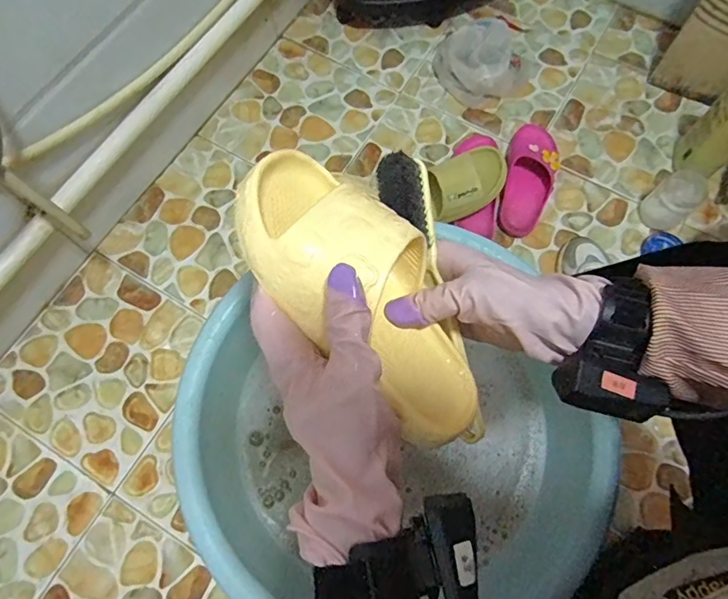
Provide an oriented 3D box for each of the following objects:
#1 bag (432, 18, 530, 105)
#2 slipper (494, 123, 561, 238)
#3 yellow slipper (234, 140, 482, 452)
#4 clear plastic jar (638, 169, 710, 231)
[{"bbox_3d":[0.251,-0.507,1.017,0.198,0.086,0.173,-19,72,-4],"label":"bag"},{"bbox_3d":[0.313,-0.230,0.937,0.096,0.055,0.227,15,73,7],"label":"slipper"},{"bbox_3d":[0.004,-0.002,0.342,0.097,0.070,0.223,-42,102,-11],"label":"yellow slipper"},{"bbox_3d":[0.553,-0.177,0.888,0.070,0.097,0.074,-1,71,2],"label":"clear plastic jar"}]

